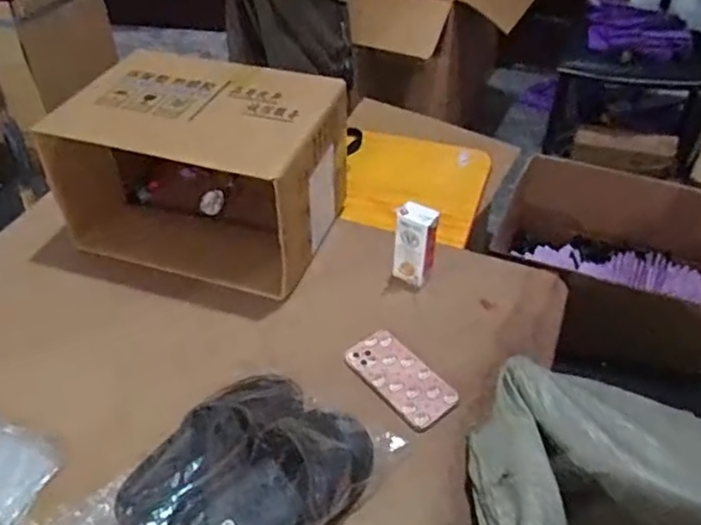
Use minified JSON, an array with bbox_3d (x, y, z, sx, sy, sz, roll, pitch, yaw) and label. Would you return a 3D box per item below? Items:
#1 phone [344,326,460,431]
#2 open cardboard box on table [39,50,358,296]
[{"bbox_3d":[0.069,0.160,0.877,0.083,0.015,0.161,-33,55,-24],"label":"phone"},{"bbox_3d":[-0.240,-0.144,1.044,0.425,0.283,0.256,10,44,12],"label":"open cardboard box on table"}]

